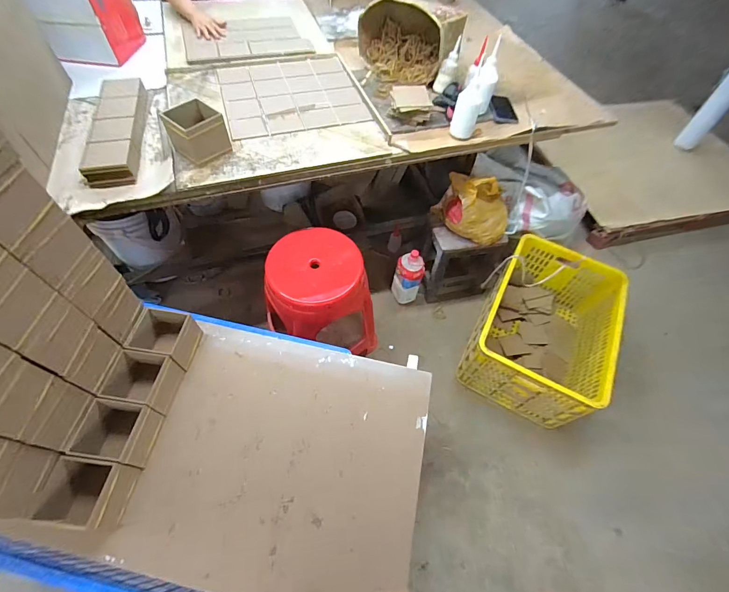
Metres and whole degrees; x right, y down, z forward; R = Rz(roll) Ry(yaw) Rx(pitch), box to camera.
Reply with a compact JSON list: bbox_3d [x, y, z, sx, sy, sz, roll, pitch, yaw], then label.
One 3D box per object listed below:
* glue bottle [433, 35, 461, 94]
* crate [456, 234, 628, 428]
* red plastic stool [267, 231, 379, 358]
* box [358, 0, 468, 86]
[{"bbox_3d":[0.278,-0.742,1.135,0.055,0.162,0.042,38,35,19],"label":"glue bottle"},{"bbox_3d":[0.655,0.123,1.334,0.405,0.338,0.574,24,59,11],"label":"crate"},{"bbox_3d":[-0.155,0.027,1.229,0.359,0.421,0.310,-25,63,-18],"label":"red plastic stool"},{"bbox_3d":[0.149,-0.884,1.181,0.356,0.201,0.193,37,63,18],"label":"box"}]

